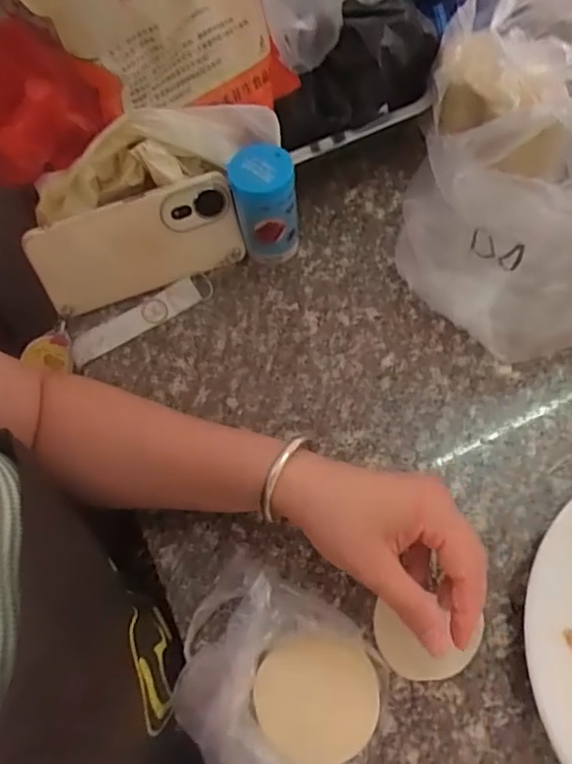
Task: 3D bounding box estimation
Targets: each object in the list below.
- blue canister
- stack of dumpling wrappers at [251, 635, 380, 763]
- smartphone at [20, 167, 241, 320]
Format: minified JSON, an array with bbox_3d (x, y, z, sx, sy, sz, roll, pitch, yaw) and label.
[{"bbox_3d":[-0.016,-0.139,0.495,0.049,0.090,0.047,-2,63,4],"label":"blue canister"},{"bbox_3d":[0.018,0.189,0.364,0.071,0.005,0.069,3,80,9],"label":"stack of dumpling wrappers"},{"bbox_3d":[-0.119,-0.108,0.494,0.163,0.078,0.006,-19,38,-2],"label":"smartphone"}]

